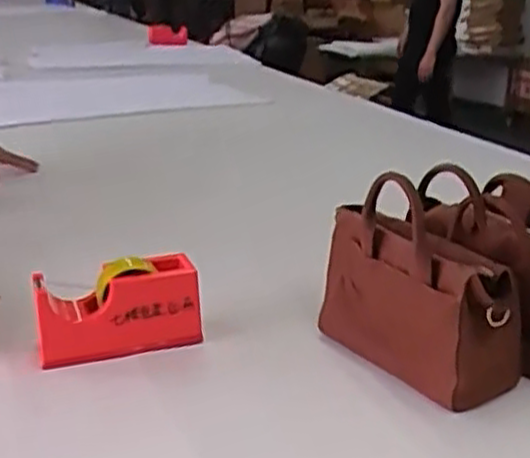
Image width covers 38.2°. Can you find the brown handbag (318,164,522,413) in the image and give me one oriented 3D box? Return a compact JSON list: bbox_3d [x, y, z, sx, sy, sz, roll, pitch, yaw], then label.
[{"bbox_3d":[0.191,0.072,0.966,0.148,0.220,0.276,-9,23,-25],"label":"brown handbag"}]

